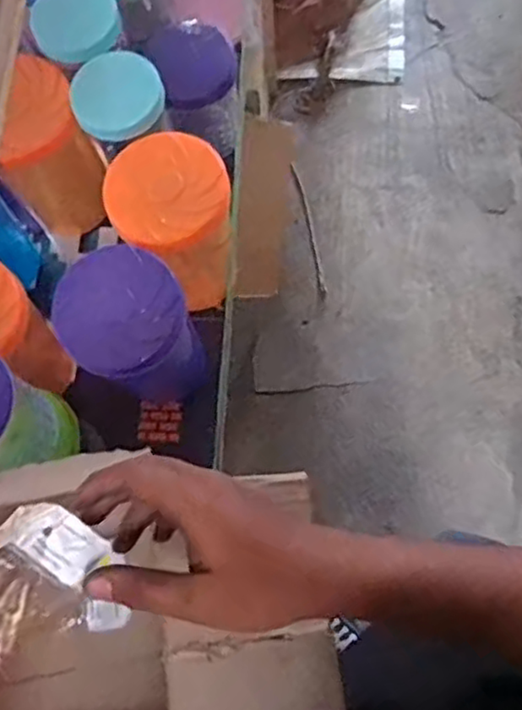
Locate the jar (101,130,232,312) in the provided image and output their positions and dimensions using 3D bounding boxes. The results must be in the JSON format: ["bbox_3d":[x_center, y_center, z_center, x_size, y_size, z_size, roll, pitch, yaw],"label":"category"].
[{"bbox_3d":[-0.089,-0.133,0.742,0.111,0.213,0.107,-1,75,3],"label":"jar"}]

